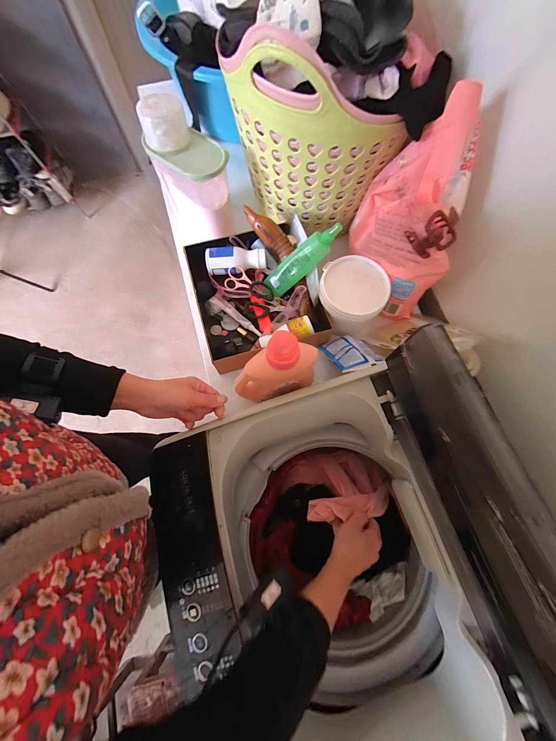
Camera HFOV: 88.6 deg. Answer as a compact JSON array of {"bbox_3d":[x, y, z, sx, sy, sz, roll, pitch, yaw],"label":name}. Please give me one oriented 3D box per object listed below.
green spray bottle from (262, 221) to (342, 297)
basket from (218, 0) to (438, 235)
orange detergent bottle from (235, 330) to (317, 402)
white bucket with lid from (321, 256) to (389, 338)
[{"bbox_3d":[0.048,-0.218,0.567,0.033,0.188,0.043,-6,71,-46],"label":"green spray bottle"},{"bbox_3d":[0.069,-0.488,0.544,0.317,0.314,0.327,-16,77,-6],"label":"basket"},{"bbox_3d":[-0.006,0.003,0.448,0.132,0.185,0.056,-9,76,-4],"label":"orange detergent bottle"},{"bbox_3d":[0.145,-0.142,0.589,0.129,0.116,0.145,11,75,1],"label":"white bucket with lid"}]

